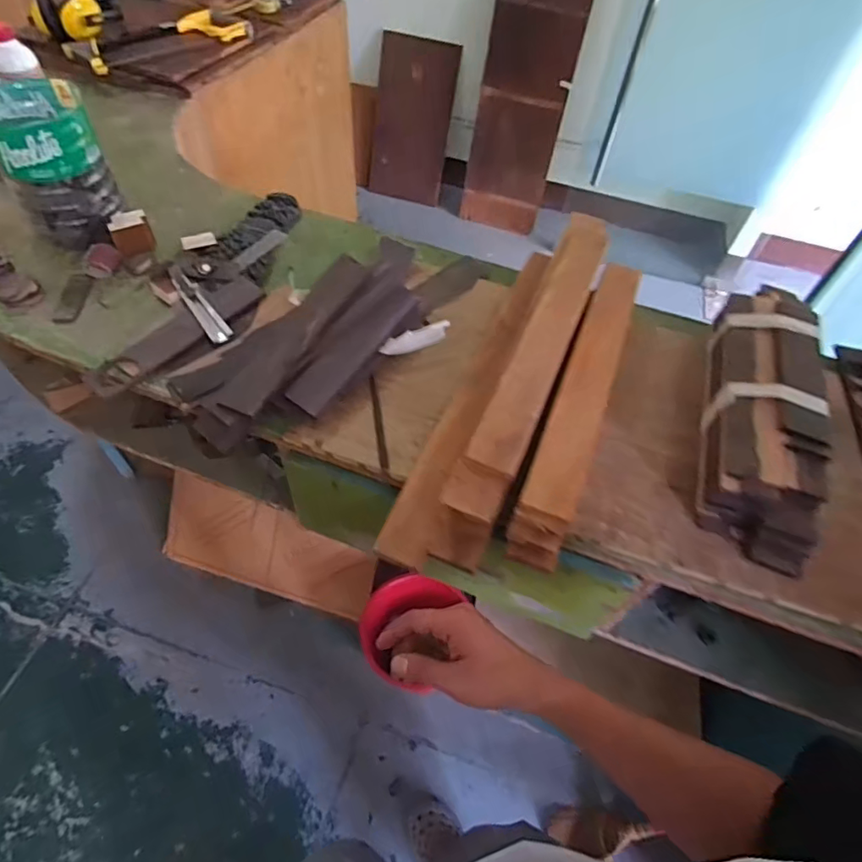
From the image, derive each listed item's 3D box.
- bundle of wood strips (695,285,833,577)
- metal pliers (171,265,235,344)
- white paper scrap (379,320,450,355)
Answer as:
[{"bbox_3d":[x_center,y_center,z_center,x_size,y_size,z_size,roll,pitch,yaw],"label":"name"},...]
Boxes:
[{"bbox_3d":[0.415,-0.024,0.668,0.123,0.080,0.370,19,54,8],"label":"bundle of wood strips"},{"bbox_3d":[-0.333,-0.185,0.767,0.032,0.010,0.170,-29,61,-24],"label":"metal pliers"},{"bbox_3d":[-0.020,-0.125,0.730,0.099,0.028,0.009,-17,15,-10],"label":"white paper scrap"}]

